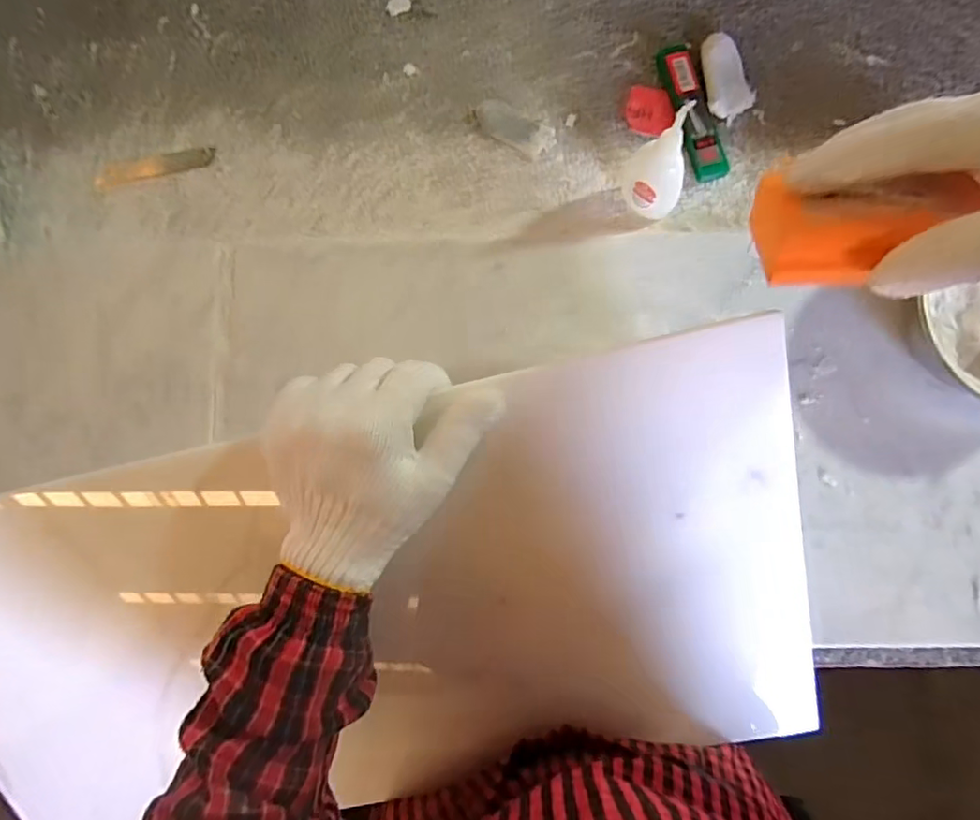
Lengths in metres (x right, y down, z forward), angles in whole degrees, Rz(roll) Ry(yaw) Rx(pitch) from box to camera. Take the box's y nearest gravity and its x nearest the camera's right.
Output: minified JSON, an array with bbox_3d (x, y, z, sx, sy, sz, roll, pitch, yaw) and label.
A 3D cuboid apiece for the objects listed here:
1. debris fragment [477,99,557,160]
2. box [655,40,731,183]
[{"bbox_3d":[0.020,-0.228,0.439,0.066,0.004,0.029,30,83,5],"label":"debris fragment"},{"bbox_3d":[0.160,-0.239,0.435,0.031,0.016,0.116,-16,81,-1],"label":"box"}]

